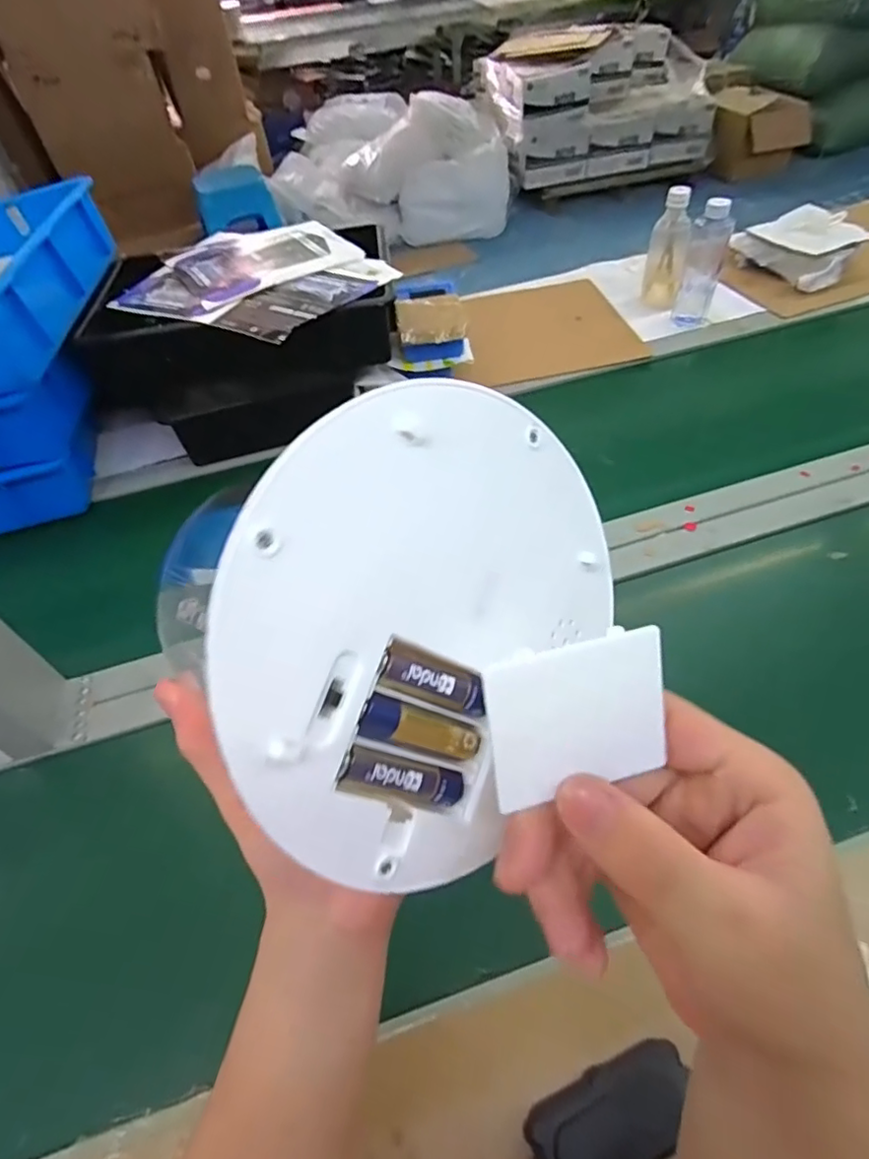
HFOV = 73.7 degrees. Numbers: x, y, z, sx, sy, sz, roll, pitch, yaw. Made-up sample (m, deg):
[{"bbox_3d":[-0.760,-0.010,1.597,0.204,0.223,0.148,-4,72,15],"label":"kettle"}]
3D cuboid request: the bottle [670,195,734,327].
[{"bbox_3d":[0.427,-0.502,0.920,0.057,0.173,0.058,15,53,17],"label":"bottle"}]

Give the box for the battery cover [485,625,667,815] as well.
[{"bbox_3d":[0.043,0.041,0.172,0.055,0.046,0.004,-10,14,-13],"label":"battery cover"}]

